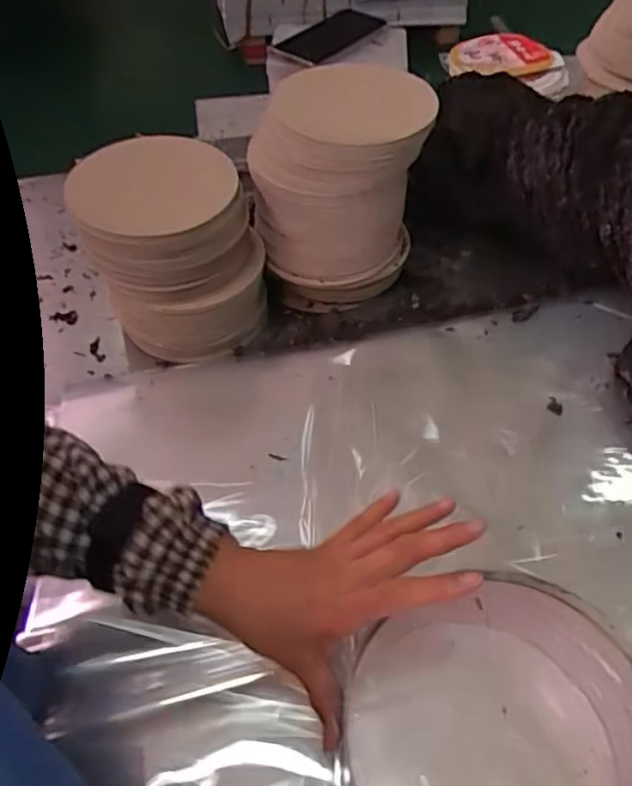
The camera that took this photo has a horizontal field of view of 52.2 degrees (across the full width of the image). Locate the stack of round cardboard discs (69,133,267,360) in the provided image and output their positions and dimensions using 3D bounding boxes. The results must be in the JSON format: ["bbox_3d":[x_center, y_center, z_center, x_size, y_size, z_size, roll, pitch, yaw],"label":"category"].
[{"bbox_3d":[-0.140,-0.142,0.650,0.165,0.182,0.143,-10,51,-8],"label":"stack of round cardboard discs"}]

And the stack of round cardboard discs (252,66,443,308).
[{"bbox_3d":[0.026,-0.209,0.691,0.166,0.213,0.152,8,51,7],"label":"stack of round cardboard discs"}]

